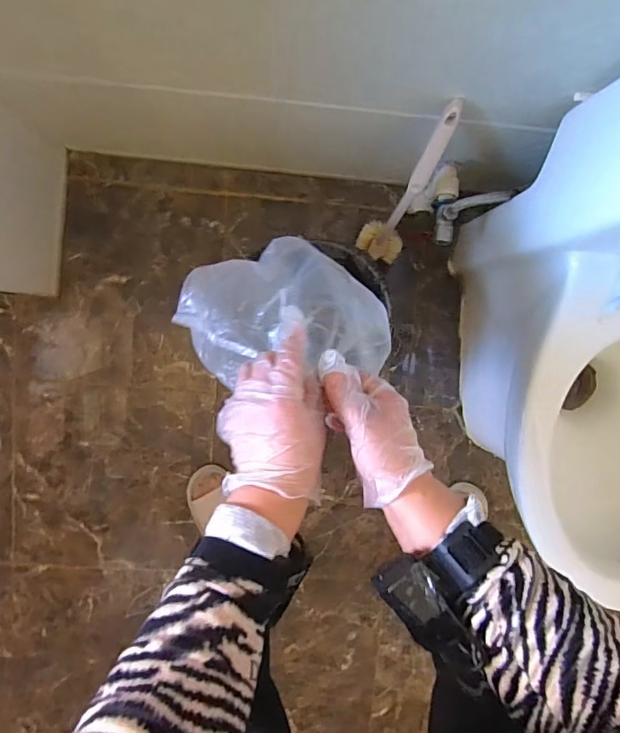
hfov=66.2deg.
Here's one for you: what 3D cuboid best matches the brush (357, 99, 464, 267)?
[{"bbox_3d":[0.153,-0.268,0.752,0.085,0.391,0.054,27,77,-1],"label":"brush"}]

